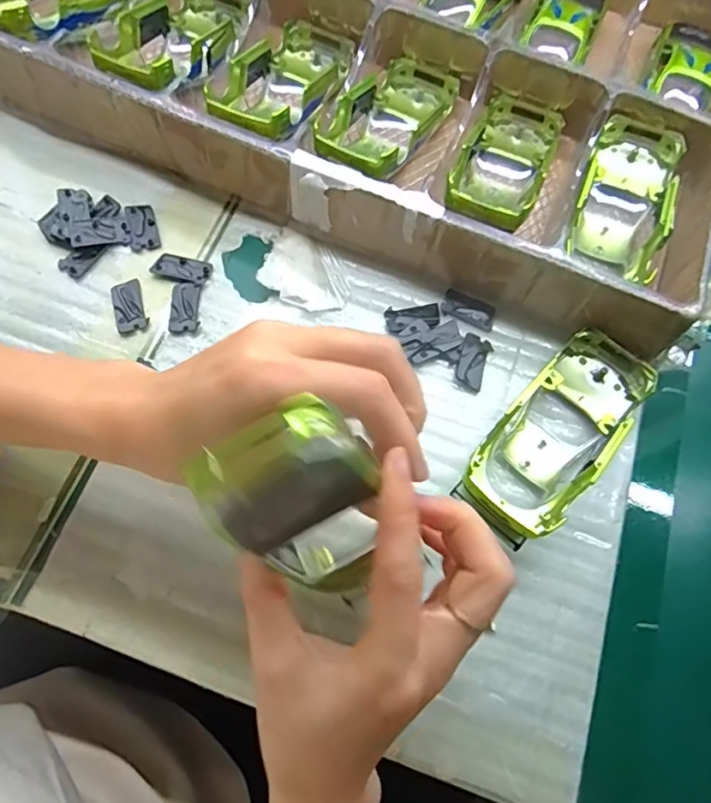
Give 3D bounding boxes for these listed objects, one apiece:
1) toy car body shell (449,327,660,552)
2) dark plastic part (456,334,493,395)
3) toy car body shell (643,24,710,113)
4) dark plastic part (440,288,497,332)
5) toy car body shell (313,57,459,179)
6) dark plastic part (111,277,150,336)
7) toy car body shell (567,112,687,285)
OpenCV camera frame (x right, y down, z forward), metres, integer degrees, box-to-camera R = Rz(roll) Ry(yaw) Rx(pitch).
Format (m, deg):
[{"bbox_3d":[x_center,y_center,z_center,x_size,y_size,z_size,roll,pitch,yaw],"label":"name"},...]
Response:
[{"bbox_3d":[0.111,0.017,0.296,0.055,0.042,0.136,42,63,10],"label":"toy car body shell"},{"bbox_3d":[0.069,-0.023,0.320,0.017,0.005,0.034,22,70,3],"label":"dark plastic part"},{"bbox_3d":[0.240,-0.245,0.386,0.049,0.024,0.080,24,70,4],"label":"toy car body shell"},{"bbox_3d":[0.070,-0.056,0.333,0.034,0.004,0.019,25,70,4],"label":"dark plastic part"},{"bbox_3d":[0.019,-0.181,0.353,0.063,0.035,0.141,22,50,5],"label":"toy car body shell"},{"bbox_3d":[-0.134,-0.056,0.320,0.018,0.004,0.035,-19,73,-11],"label":"dark plastic part"},{"bbox_3d":[0.171,-0.130,0.344,0.057,0.033,0.107,23,70,4],"label":"toy car body shell"}]

